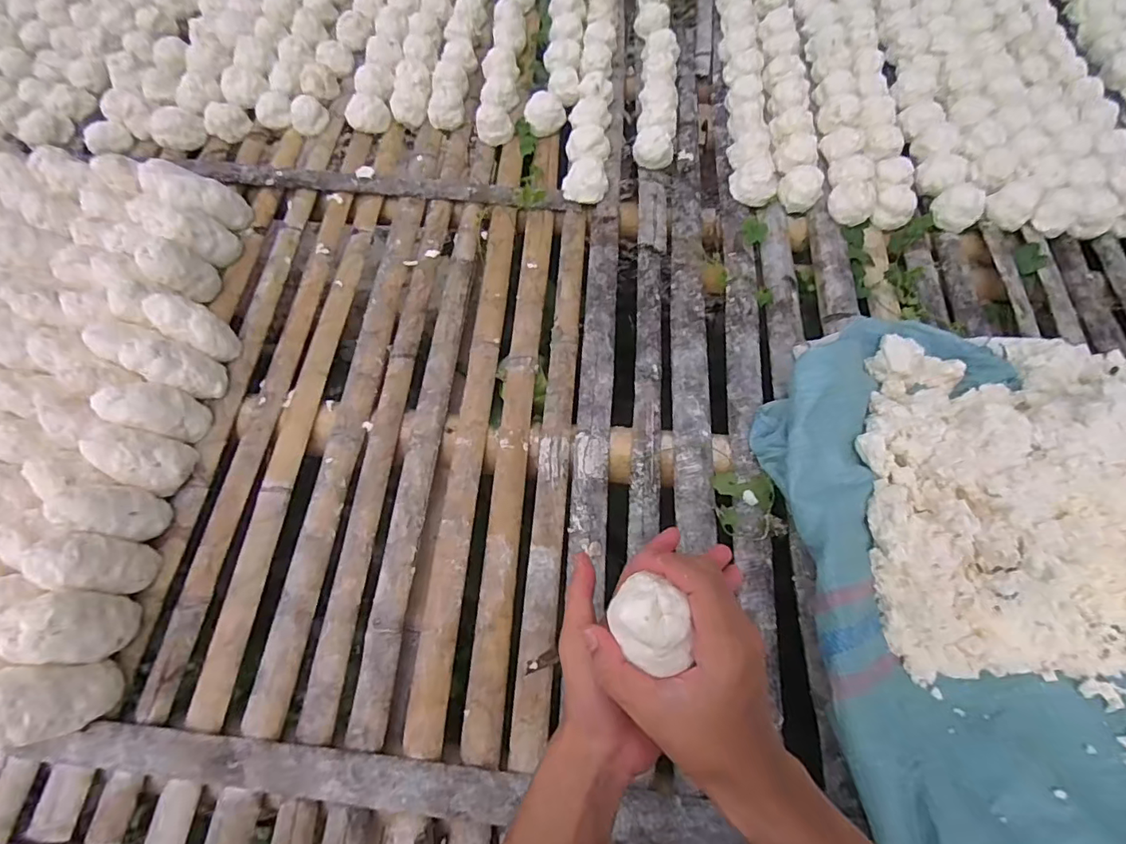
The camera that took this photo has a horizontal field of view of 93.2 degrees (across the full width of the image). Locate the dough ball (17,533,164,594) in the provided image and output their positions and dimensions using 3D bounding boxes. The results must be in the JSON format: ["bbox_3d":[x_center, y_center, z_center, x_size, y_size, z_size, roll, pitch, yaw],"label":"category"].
[{"bbox_3d":[-0.549,0.168,0.628,0.045,0.125,0.063,-16,61,31],"label":"dough ball"}]

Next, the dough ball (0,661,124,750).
[{"bbox_3d":[-0.552,0.300,0.567,0.075,0.115,0.074,-1,61,1],"label":"dough ball"}]

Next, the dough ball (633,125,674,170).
[{"bbox_3d":[0.162,-0.486,0.944,0.074,0.050,0.062,6,65,5],"label":"dough ball"}]

